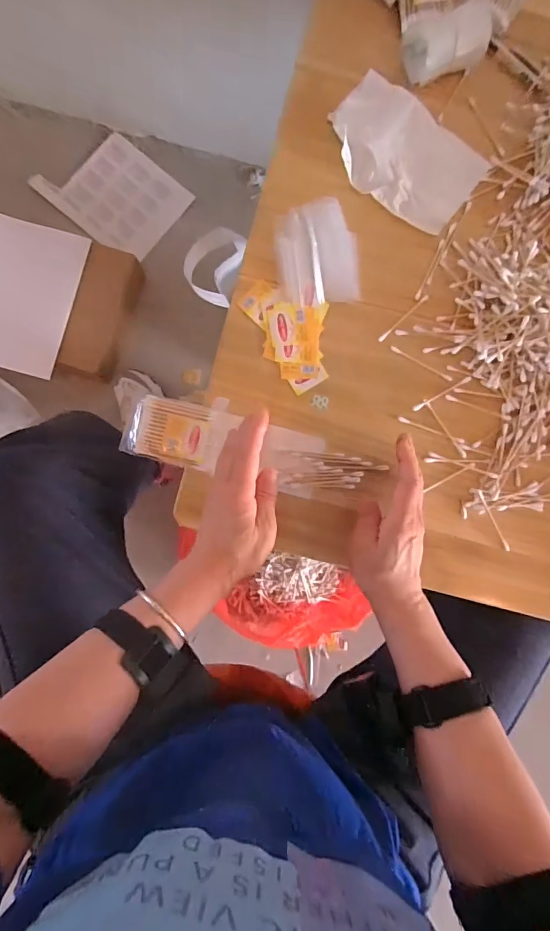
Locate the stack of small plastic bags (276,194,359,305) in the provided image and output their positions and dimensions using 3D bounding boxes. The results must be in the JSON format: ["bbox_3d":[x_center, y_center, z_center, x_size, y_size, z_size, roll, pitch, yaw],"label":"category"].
[{"bbox_3d":[0.047,-0.230,0.473,0.085,0.007,0.110,-7,88,-2],"label":"stack of small plastic bags"}]

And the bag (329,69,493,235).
[{"bbox_3d":[0.142,-0.344,0.482,0.170,0.015,0.110,35,87,0],"label":"bag"}]

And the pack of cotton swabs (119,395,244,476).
[{"bbox_3d":[-0.099,-0.039,0.450,0.109,0.018,0.075,15,88,-1],"label":"pack of cotton swabs"}]

